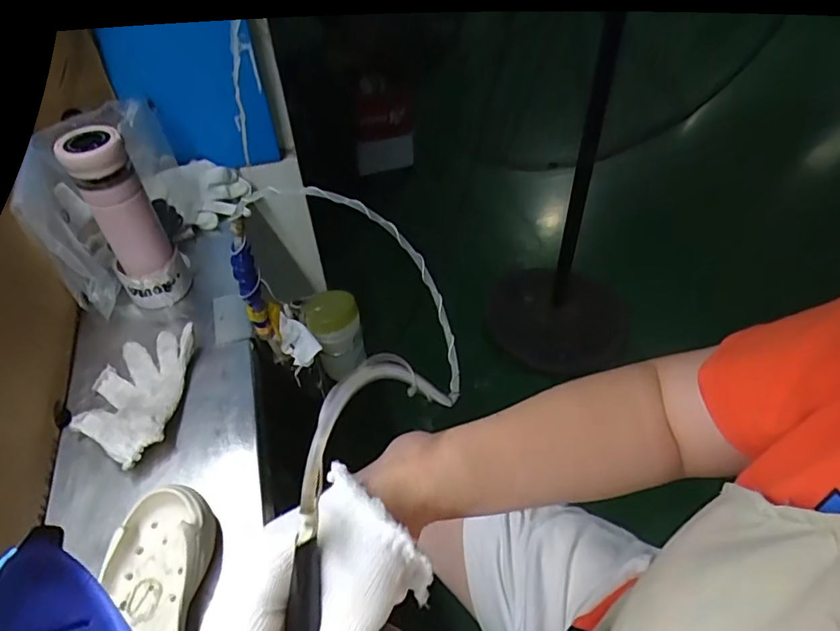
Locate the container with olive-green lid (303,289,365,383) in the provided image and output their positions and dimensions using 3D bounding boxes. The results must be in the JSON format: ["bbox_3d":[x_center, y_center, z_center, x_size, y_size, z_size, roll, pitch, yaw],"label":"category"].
[{"bbox_3d":[-0.120,0.037,0.801,0.074,0.146,0.062,-16,49,-9],"label":"container with olive-green lid"}]

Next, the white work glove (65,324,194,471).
[{"bbox_3d":[-0.326,0.087,0.612,0.105,0.032,0.171,-3,48,2],"label":"white work glove"}]

